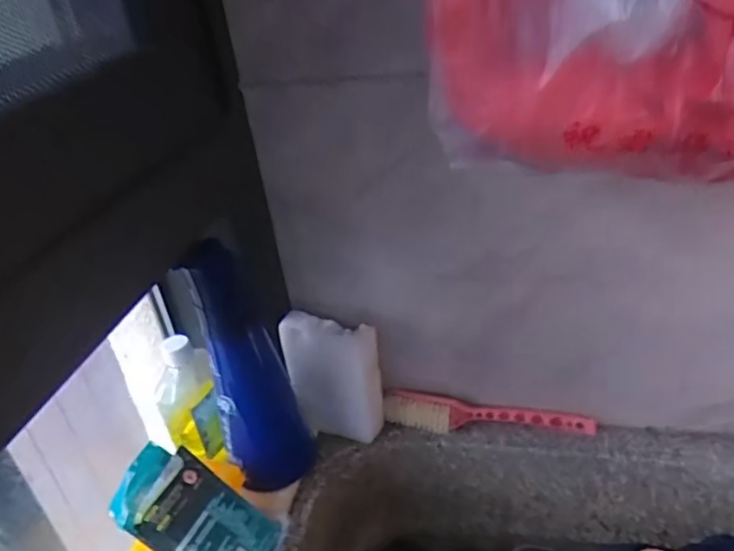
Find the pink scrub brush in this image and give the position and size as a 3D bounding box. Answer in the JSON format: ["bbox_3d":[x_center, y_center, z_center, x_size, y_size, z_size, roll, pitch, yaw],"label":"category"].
[{"bbox_3d":[0.125,0.150,0.647,0.219,0.029,0.035,1,32,15],"label":"pink scrub brush"}]

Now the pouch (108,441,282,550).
[{"bbox_3d":[-0.143,0.205,0.516,0.139,0.025,0.077,35,43,-2],"label":"pouch"}]

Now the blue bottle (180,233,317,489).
[{"bbox_3d":[-0.107,0.083,0.562,0.072,0.238,0.065,-13,31,-10],"label":"blue bottle"}]

